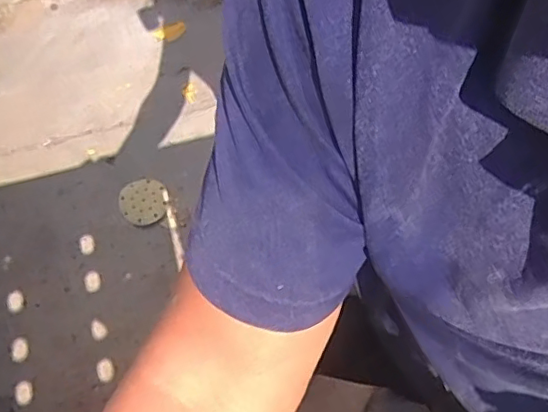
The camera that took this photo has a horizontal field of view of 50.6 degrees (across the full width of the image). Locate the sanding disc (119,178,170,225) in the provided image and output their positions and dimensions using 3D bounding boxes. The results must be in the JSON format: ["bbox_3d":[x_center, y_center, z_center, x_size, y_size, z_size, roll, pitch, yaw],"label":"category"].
[{"bbox_3d":[-0.358,-0.015,1.600,0.131,0.011,0.128,-1,68,3],"label":"sanding disc"}]

